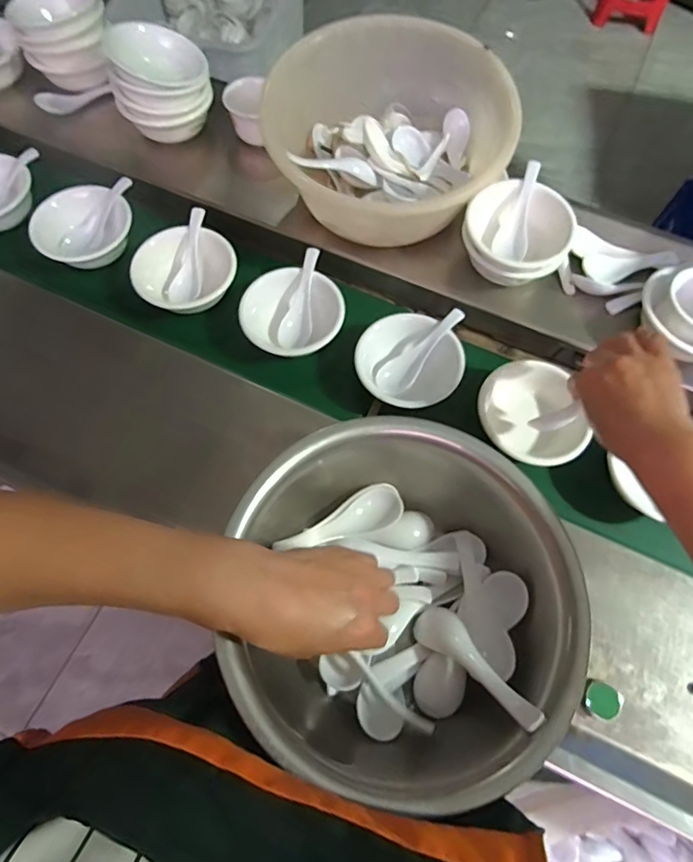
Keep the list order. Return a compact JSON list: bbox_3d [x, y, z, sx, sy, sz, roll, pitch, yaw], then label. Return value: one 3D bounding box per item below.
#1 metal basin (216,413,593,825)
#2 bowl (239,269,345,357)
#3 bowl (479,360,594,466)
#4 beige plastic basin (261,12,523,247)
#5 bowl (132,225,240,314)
[{"bbox_3d":[0.036,0.123,0.369,0.231,0.112,0.243,1,66,-1],"label":"metal basin"},{"bbox_3d":[-0.060,-0.130,0.549,0.112,0.043,0.097,12,67,4],"label":"bowl"},{"bbox_3d":[0.192,-0.014,0.505,0.108,0.043,0.108,1,66,-1],"label":"bowl"},{"bbox_3d":[0.050,-0.334,0.546,0.228,0.119,0.226,1,66,-1],"label":"beige plastic basin"},{"bbox_3d":[-0.186,-0.182,0.573,0.117,0.048,0.106,6,66,1],"label":"bowl"}]

